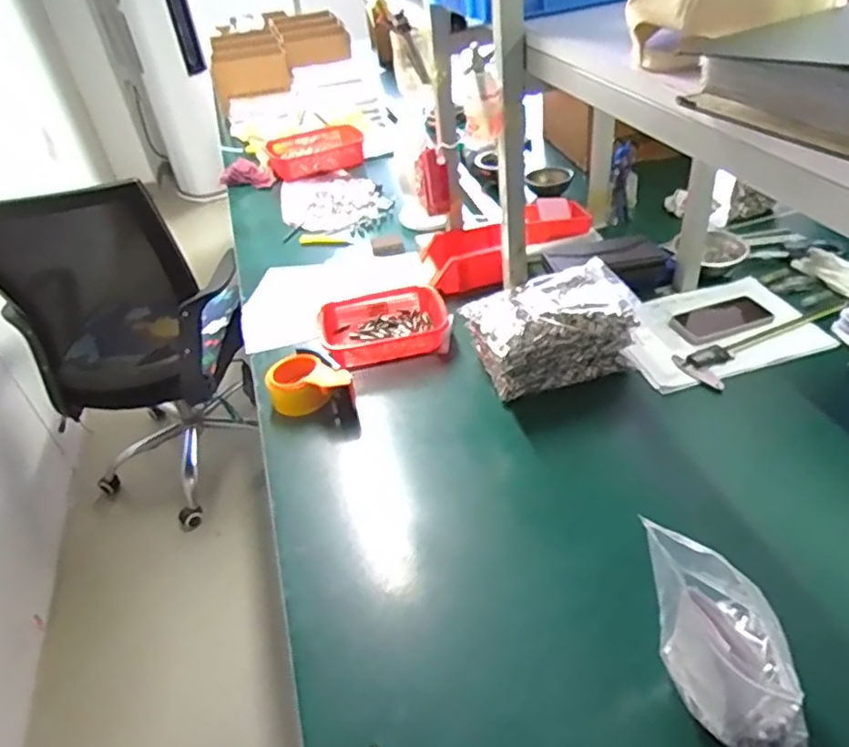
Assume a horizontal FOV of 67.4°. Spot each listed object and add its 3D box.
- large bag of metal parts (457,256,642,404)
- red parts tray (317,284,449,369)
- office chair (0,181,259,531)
[{"bbox_3d":[0.206,-0.058,1.002,0.244,0.133,0.159,-18,40,-14],"label":"large bag of metal parts"},{"bbox_3d":[-0.071,-0.088,1.149,0.227,0.044,0.188,-16,40,-10],"label":"red parts tray"},{"bbox_3d":[-0.762,-0.083,1.711,0.543,0.988,0.607,-30,44,-25],"label":"office chair"}]

